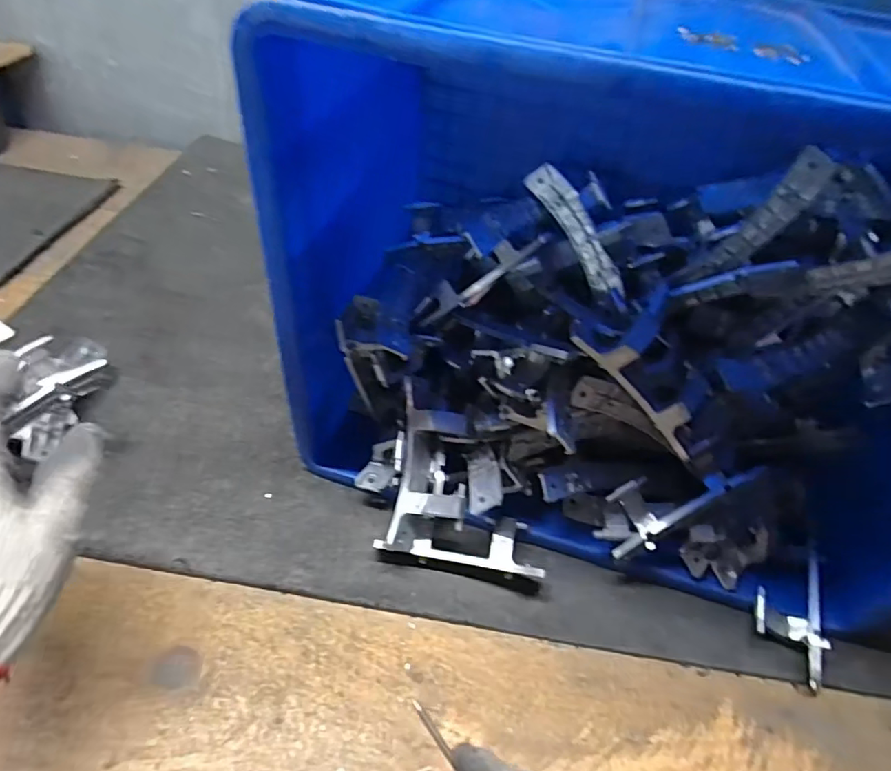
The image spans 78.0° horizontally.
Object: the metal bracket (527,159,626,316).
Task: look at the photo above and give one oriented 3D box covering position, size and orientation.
[{"bbox_3d":[0.125,-0.135,0.503,0.146,0.030,0.006,57,30,-1],"label":"metal bracket"}]

